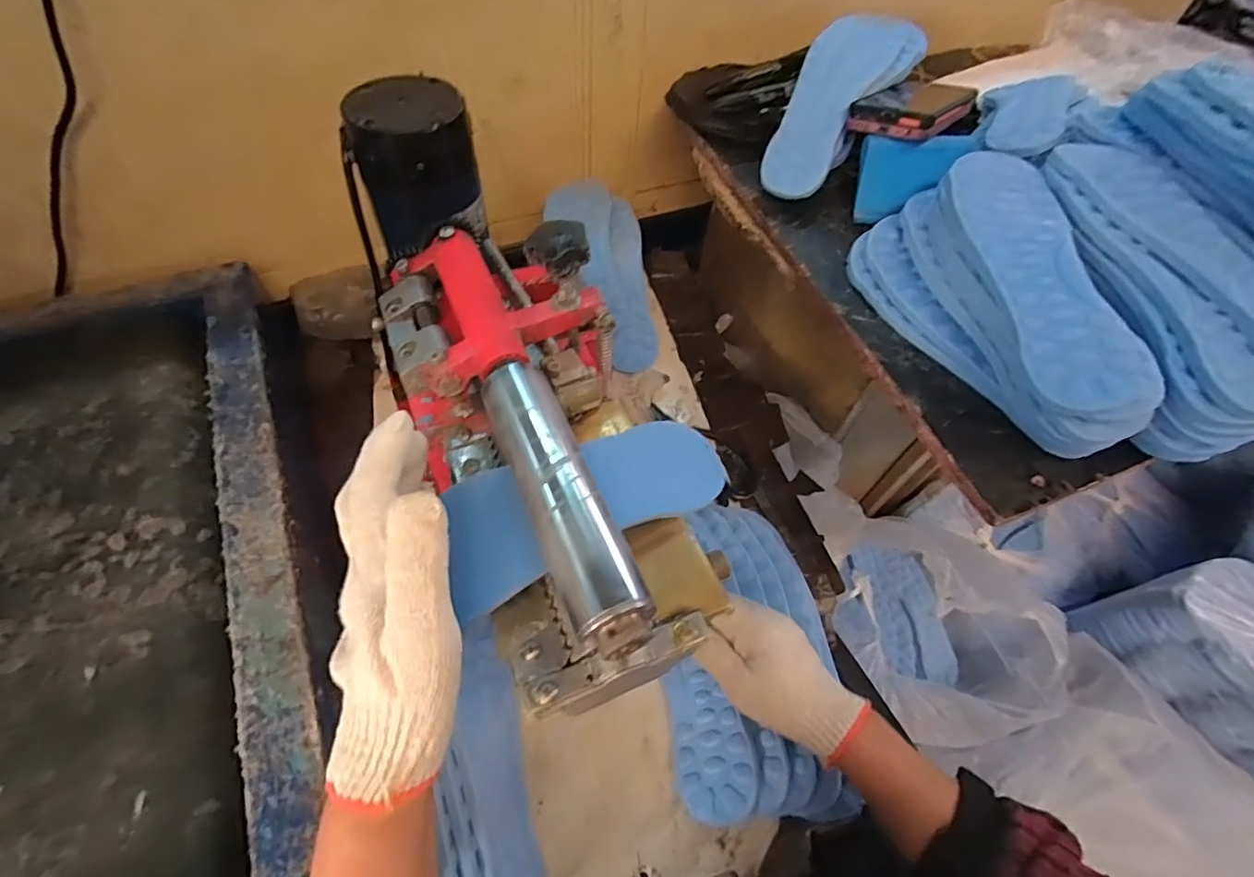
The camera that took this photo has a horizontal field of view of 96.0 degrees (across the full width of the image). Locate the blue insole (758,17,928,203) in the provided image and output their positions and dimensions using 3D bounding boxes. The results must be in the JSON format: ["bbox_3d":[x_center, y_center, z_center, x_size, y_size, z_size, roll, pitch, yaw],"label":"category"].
[{"bbox_3d":[0.212,-0.347,0.566,0.081,0.051,0.248,33,79,17],"label":"blue insole"}]

